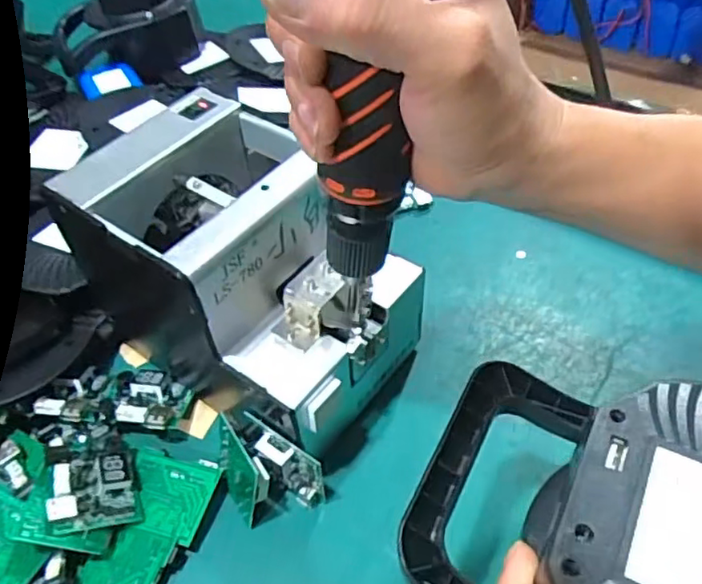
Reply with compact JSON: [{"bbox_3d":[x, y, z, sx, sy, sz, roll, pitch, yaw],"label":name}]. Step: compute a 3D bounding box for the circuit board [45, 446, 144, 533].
[{"bbox_3d":[-0.145,0.108,0.352,0.047,0.008,0.049,2,48,-28],"label":"circuit board"}]

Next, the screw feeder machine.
[{"bbox_3d":[-0.054,-0.008,0.387,0.175,0.152,0.124,28,57,27],"label":"screw feeder machine"}]

